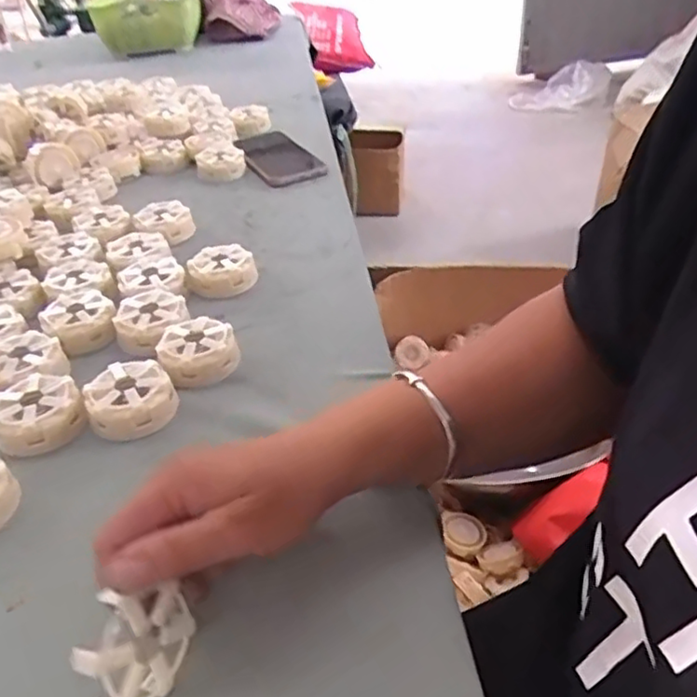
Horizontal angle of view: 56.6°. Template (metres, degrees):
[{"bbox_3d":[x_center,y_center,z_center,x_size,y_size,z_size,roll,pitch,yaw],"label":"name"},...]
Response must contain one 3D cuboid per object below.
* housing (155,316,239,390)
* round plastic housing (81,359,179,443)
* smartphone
[{"bbox_3d":[-0.121,0.003,0.519,0.059,0.031,0.059,-3,36,2],"label":"housing"},{"bbox_3d":[-0.161,0.039,0.478,0.057,0.035,0.057,-3,36,2],"label":"round plastic housing"},{"bbox_3d":[-0.096,-0.255,0.851,0.085,0.014,0.155,-17,46,-18],"label":"smartphone"}]

